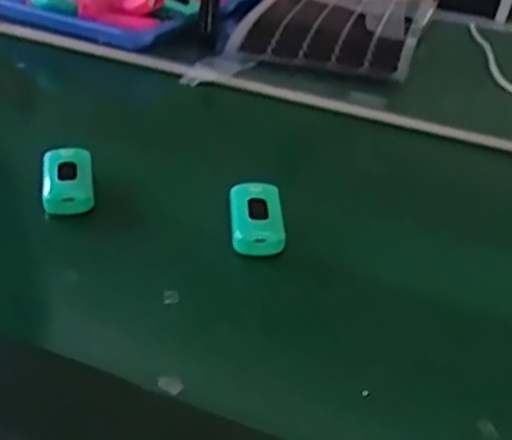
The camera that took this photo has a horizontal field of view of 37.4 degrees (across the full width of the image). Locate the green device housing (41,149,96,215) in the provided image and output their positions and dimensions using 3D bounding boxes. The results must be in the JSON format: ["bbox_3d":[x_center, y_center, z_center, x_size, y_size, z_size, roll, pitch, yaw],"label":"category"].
[{"bbox_3d":[-0.143,-0.030,0.576,0.037,0.025,0.062,-3,34,-13],"label":"green device housing"}]

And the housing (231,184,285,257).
[{"bbox_3d":[0.000,-0.001,0.541,0.037,0.026,0.054,1,34,-7],"label":"housing"}]

